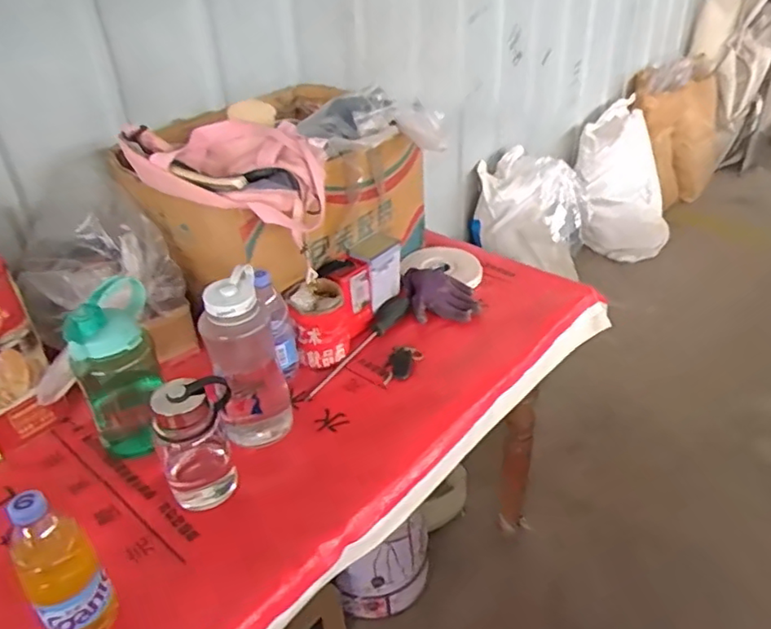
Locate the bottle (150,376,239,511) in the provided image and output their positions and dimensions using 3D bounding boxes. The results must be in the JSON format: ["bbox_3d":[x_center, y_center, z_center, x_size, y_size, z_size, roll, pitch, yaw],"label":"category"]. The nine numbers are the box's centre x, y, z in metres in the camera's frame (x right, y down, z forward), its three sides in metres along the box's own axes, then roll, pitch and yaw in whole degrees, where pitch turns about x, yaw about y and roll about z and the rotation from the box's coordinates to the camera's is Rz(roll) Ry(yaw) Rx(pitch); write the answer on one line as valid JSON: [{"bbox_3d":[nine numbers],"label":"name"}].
[{"bbox_3d":[-0.247,0.164,0.799,0.101,0.179,0.077,-19,37,-21],"label":"bottle"}]

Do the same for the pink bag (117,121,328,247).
[{"bbox_3d":[-0.235,-0.221,0.956,0.284,0.128,0.166,6,35,14],"label":"pink bag"}]

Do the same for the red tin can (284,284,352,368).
[{"bbox_3d":[-0.110,0.020,1.034,0.096,0.128,0.083,-11,35,-11],"label":"red tin can"}]

